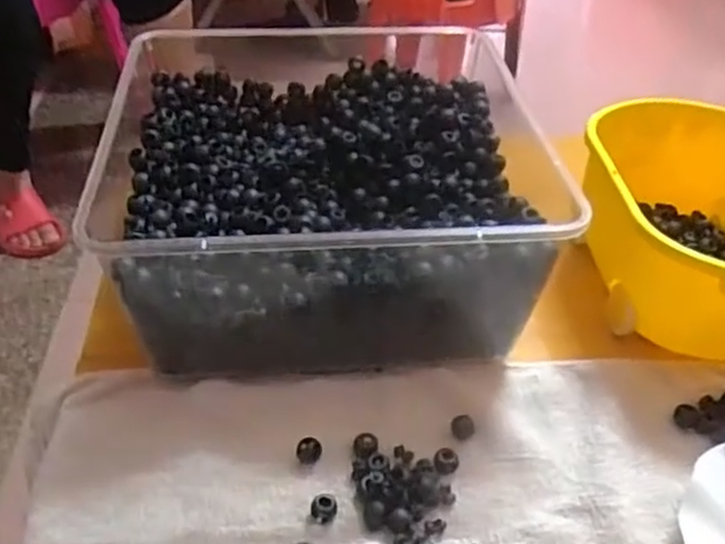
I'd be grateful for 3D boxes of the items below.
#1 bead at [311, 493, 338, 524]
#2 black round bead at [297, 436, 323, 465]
[{"bbox_3d":[-0.023,0.138,0.438,0.015,0.012,0.018,1,40,-3],"label":"bead"},{"bbox_3d":[-0.034,0.112,0.467,0.014,0.013,0.015,2,40,-2],"label":"black round bead"}]

